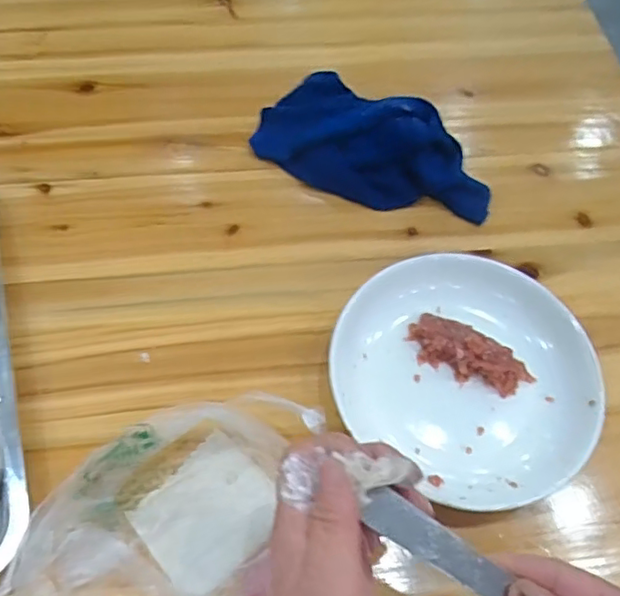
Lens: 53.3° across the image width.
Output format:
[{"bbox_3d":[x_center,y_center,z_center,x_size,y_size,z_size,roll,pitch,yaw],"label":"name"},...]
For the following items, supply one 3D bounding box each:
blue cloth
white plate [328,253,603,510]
[{"bbox_3d":[0.057,-0.129,0.513,0.204,0.045,0.105,27,62,12],"label":"blue cloth"},{"bbox_3d":[0.104,0.052,0.422,0.171,0.041,0.158,2,60,-3],"label":"white plate"}]

